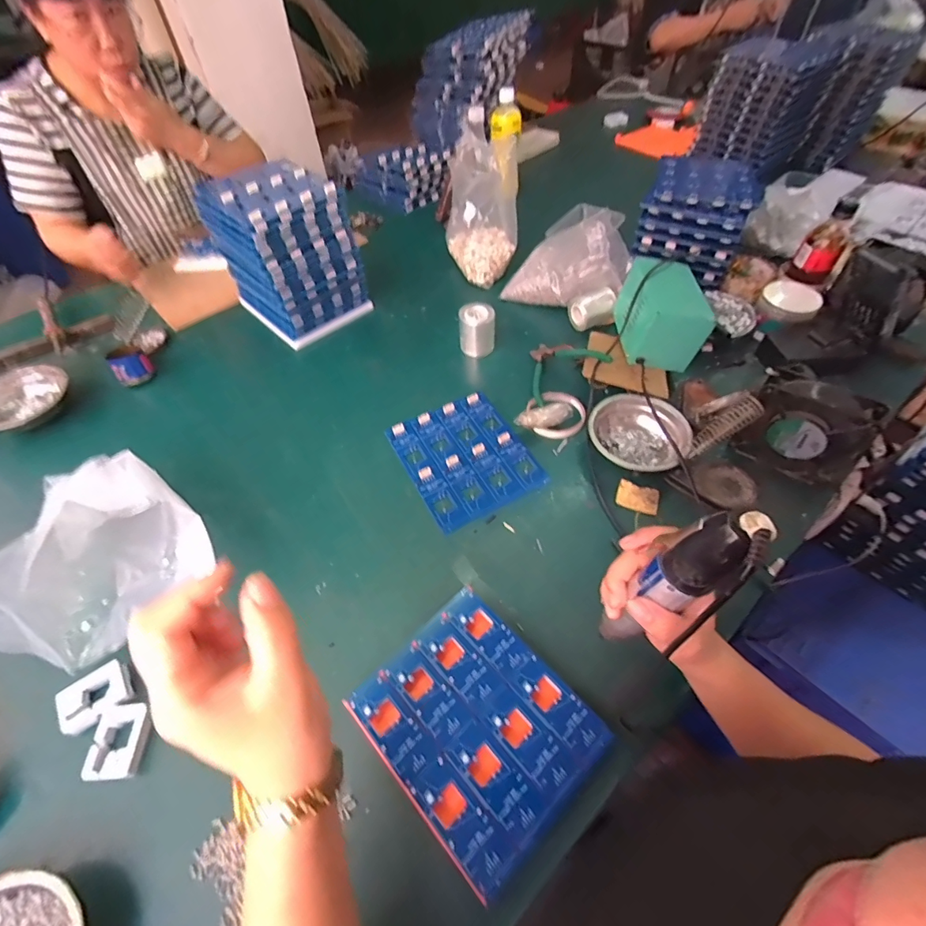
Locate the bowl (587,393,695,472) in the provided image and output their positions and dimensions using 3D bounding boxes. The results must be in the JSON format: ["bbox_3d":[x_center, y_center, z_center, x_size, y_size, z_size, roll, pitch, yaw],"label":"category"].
[{"bbox_3d":[0.233,-0.035,0.606,0.128,0.044,0.125,-2,52,2],"label":"bowl"}]

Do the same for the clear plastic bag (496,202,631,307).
[{"bbox_3d":[0.186,-0.370,0.812,0.210,0.153,0.105,12,54,13],"label":"clear plastic bag"}]

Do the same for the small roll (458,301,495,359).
[{"bbox_3d":[0.024,-0.226,0.765,0.059,0.072,0.048,1,52,4],"label":"small roll"}]

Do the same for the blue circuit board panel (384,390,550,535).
[{"bbox_3d":[0.002,-0.012,0.625,0.159,0.010,0.186,-26,55,-16],"label":"blue circuit board panel"}]

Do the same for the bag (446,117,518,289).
[{"bbox_3d":[0.035,-0.490,0.868,0.111,0.219,0.166,-16,53,-9],"label":"bag"}]

